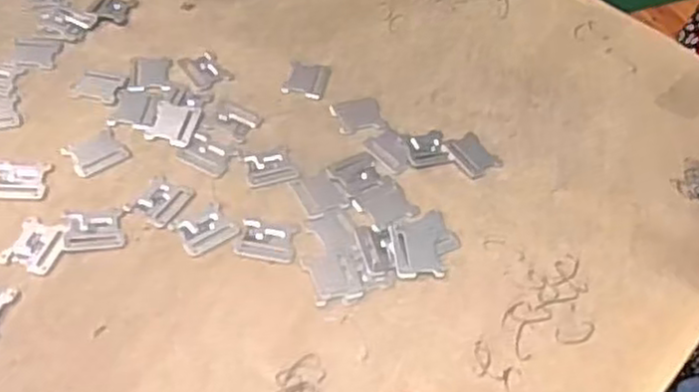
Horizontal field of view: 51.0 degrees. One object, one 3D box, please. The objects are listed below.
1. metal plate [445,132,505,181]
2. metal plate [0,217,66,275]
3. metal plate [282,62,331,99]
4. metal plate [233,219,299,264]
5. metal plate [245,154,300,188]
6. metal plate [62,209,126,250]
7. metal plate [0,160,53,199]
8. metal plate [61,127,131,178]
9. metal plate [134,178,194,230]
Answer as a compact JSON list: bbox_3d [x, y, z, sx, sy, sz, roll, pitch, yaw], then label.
[{"bbox_3d":[0.123,-0.042,0.732,0.047,0.005,0.052,-26,56,-26],"label":"metal plate"},{"bbox_3d":[-0.263,0.041,0.615,0.042,0.004,0.048,15,49,7],"label":"metal plate"},{"bbox_3d":[-0.045,-0.126,0.783,0.043,0.004,0.055,13,49,5],"label":"metal plate"},{"bbox_3d":[-0.072,0.039,0.643,0.053,0.004,0.040,10,49,2],"label":"metal plate"},{"bbox_3d":[-0.073,-0.026,0.697,0.047,0.004,0.038,-7,50,-13],"label":"metal plate"},{"bbox_3d":[-0.220,0.029,0.633,0.050,0.004,0.042,-5,50,-11],"label":"metal plate"},{"bbox_3d":[-0.296,-0.015,0.655,0.051,0.004,0.042,4,49,-4],"label":"metal plate"},{"bbox_3d":[-0.237,-0.040,0.690,0.052,0.004,0.042,-30,58,-29],"label":"metal plate"},{"bbox_3d":[-0.168,0.004,0.658,0.038,0.004,0.052,24,51,14],"label":"metal plate"}]

